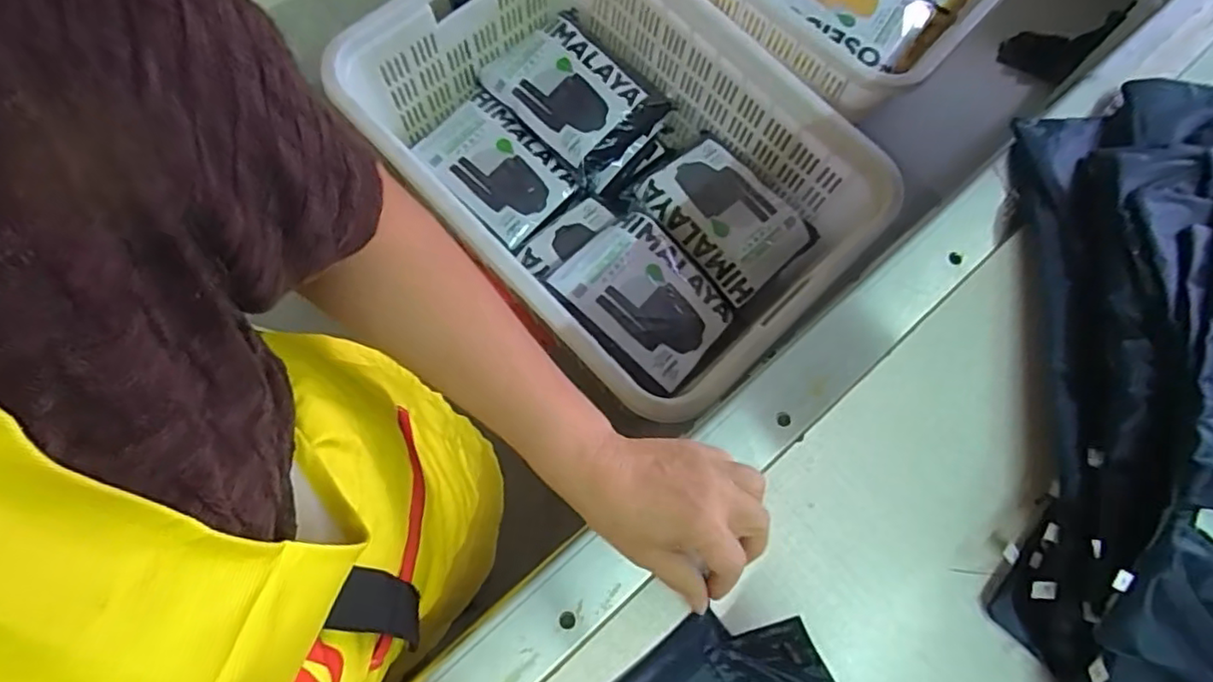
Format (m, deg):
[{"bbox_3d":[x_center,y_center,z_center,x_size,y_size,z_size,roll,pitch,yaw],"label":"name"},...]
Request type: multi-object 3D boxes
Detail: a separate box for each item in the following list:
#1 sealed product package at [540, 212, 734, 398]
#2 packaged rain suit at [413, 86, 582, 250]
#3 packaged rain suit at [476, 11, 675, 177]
[{"bbox_3d":[0.064,-0.079,1.053,0.270,0.045,0.229,43,76,8],"label":"sealed product package"},{"bbox_3d":[-0.208,-0.331,1.181,0.298,0.026,0.195,44,76,8],"label":"packaged rain suit"},{"bbox_3d":[-0.059,-0.489,1.192,0.294,0.055,0.238,43,76,8],"label":"packaged rain suit"}]

